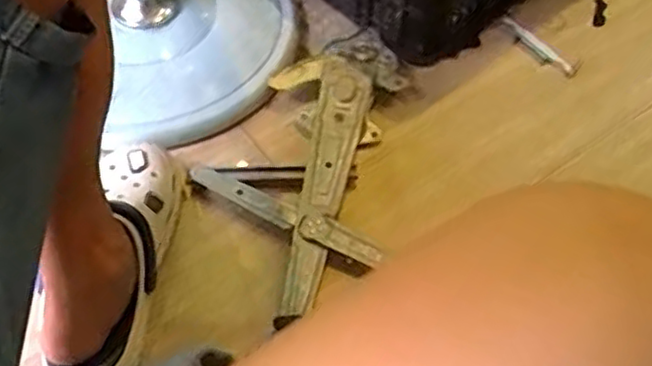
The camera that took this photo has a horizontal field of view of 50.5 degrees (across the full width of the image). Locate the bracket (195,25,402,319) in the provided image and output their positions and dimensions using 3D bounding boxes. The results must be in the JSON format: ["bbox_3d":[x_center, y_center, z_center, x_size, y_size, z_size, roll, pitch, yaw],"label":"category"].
[{"bbox_3d":[-0.031,-0.035,0.841,0.225,0.058,0.363,7,55,5],"label":"bracket"}]

